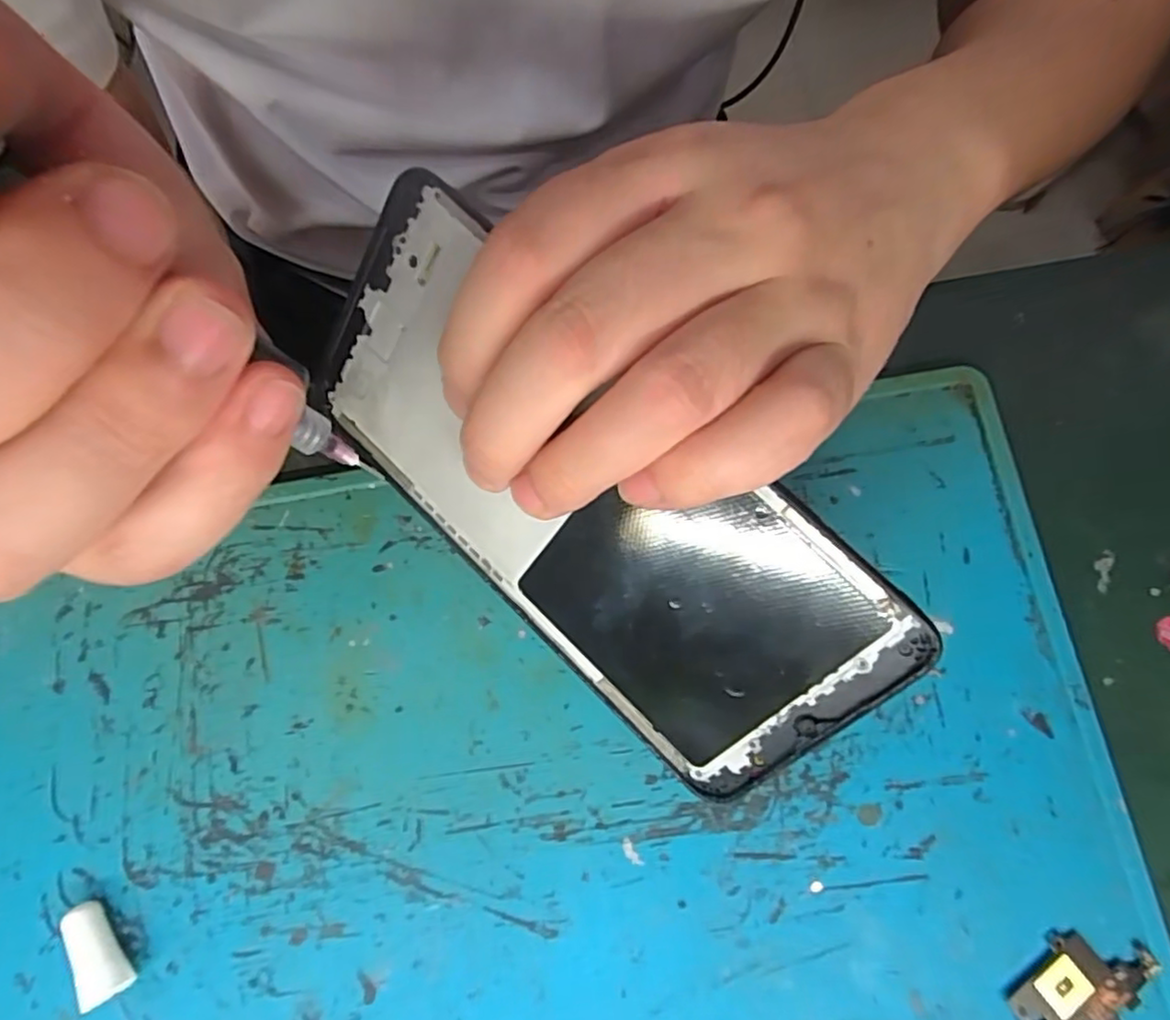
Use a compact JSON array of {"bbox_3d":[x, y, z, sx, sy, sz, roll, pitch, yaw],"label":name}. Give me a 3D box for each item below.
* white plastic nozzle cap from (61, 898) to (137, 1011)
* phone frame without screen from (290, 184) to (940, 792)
[{"bbox_3d":[-0.120,0.108,0.158,0.009,0.009,0.023,-34,79,-7],"label":"white plastic nozzle cap"},{"bbox_3d":[-0.003,-0.003,0.157,0.160,0.005,0.074,43,123,8],"label":"phone frame without screen"}]

